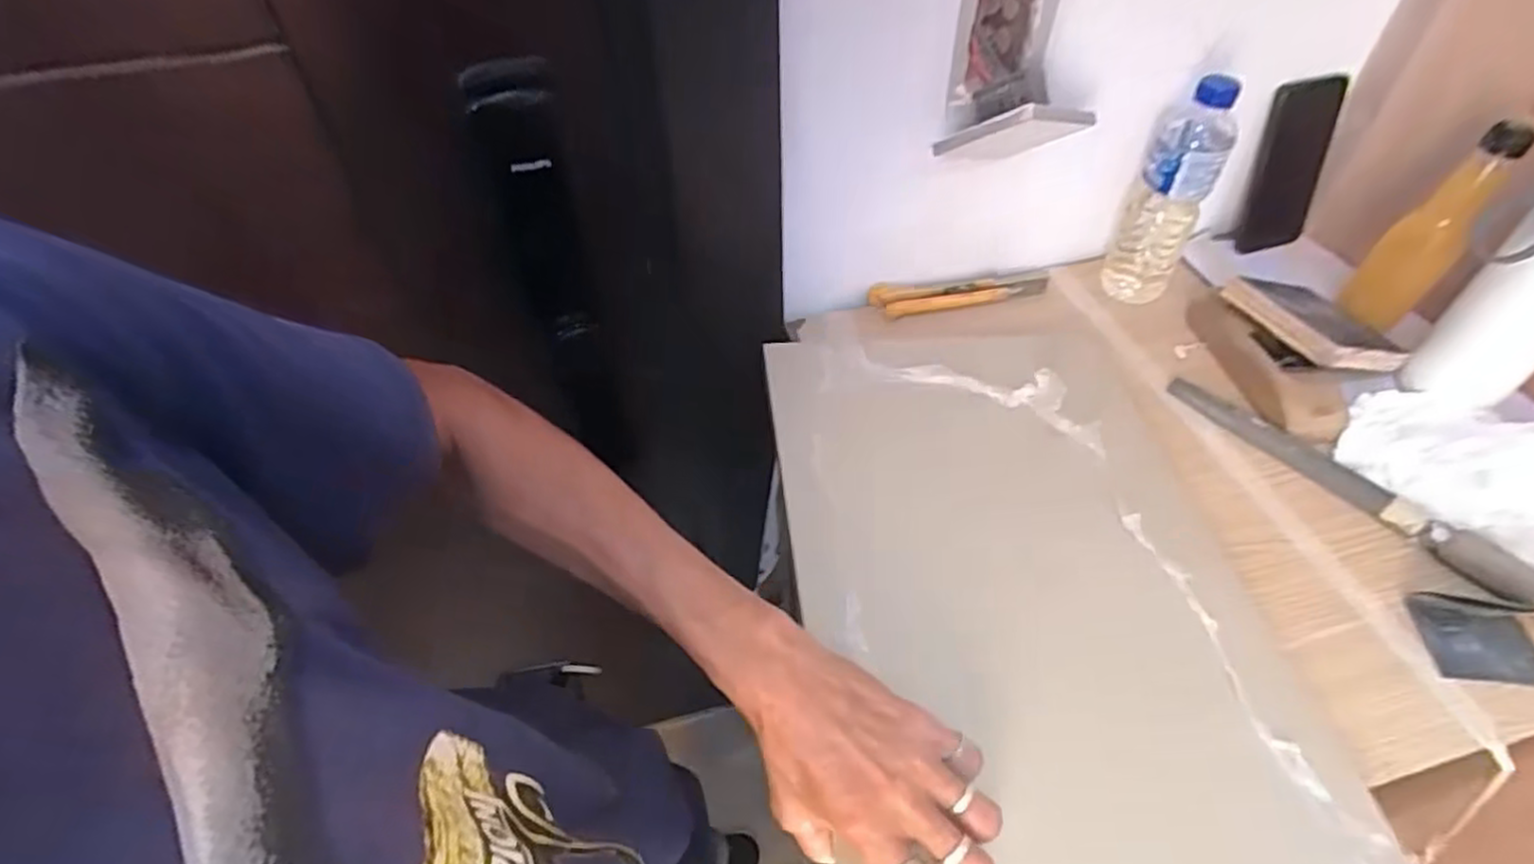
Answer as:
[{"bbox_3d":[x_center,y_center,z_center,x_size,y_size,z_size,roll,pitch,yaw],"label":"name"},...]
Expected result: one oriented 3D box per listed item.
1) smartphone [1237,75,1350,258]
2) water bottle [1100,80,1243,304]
[{"bbox_3d":[0.576,-0.291,0.805,0.064,0.177,0.015,4,32,14],"label":"smartphone"},{"bbox_3d":[0.394,-0.229,0.716,0.069,0.208,0.069,26,56,22],"label":"water bottle"}]

